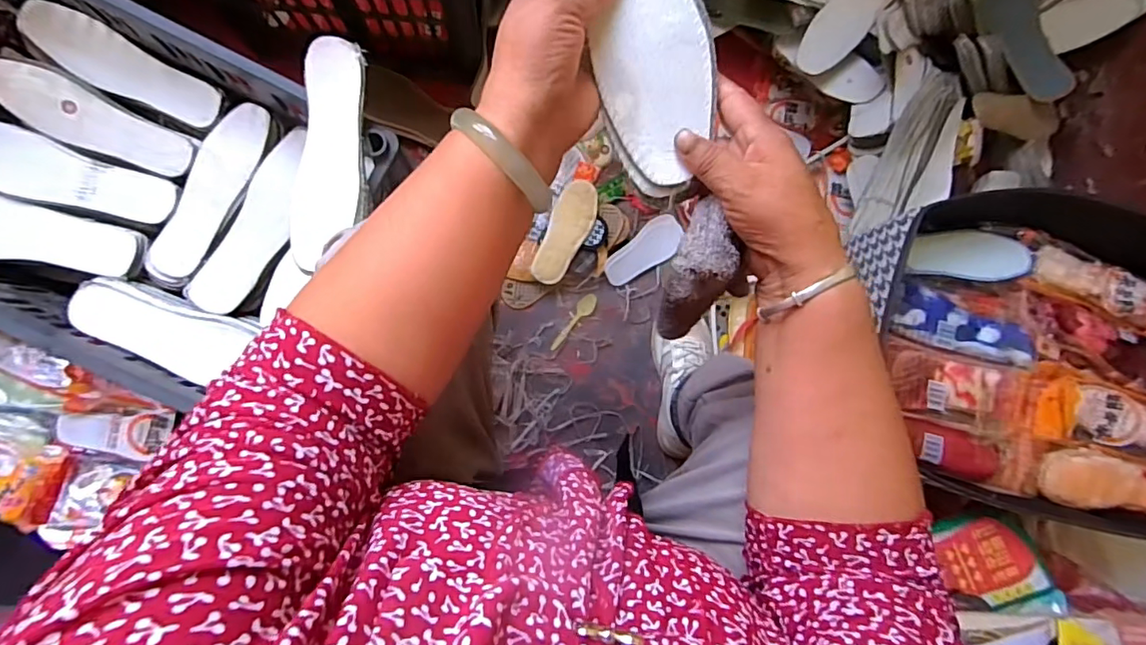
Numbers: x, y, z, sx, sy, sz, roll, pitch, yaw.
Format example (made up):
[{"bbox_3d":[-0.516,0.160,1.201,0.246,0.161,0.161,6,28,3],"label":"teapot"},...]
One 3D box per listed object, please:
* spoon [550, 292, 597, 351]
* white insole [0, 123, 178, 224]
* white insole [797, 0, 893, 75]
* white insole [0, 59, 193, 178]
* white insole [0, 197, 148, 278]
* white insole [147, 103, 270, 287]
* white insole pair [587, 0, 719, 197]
[{"bbox_3d":[-0.001,-0.002,0.829,0.026,0.006,0.105,44,84,-4],"label":"spoon"},{"bbox_3d":[-0.574,-0.164,0.592,0.223,0.015,0.068,20,86,-6],"label":"white insole"},{"bbox_3d":[0.414,-0.457,0.764,0.070,0.037,0.233,44,84,-4],"label":"white insole"},{"bbox_3d":[-0.551,-0.228,0.606,0.217,0.015,0.064,27,85,-5],"label":"white insole"},{"bbox_3d":[-0.598,-0.097,0.578,0.226,0.021,0.065,10,87,-6],"label":"white insole"},{"bbox_3d":[-0.422,-0.150,0.616,0.069,0.011,0.225,24,85,-5],"label":"white insole"},{"bbox_3d":[0.039,-0.192,0.317,0.071,0.019,0.220,-19,104,-7],"label":"white insole pair"}]

